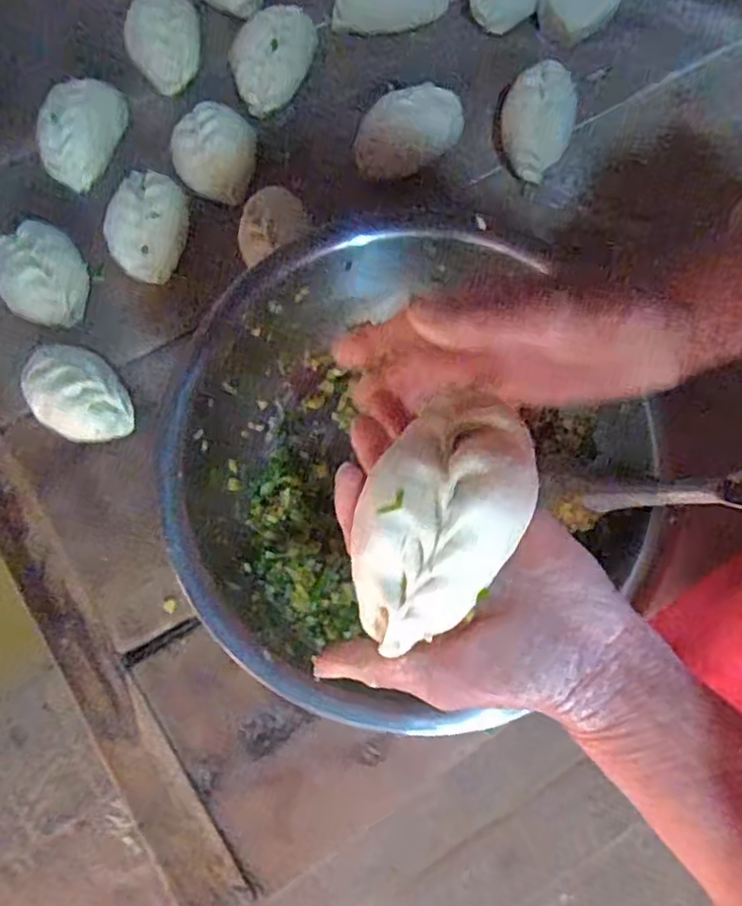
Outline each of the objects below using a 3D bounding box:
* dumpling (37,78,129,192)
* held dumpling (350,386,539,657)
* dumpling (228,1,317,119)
[{"bbox_3d":[-0.260,-0.297,0.603,0.055,0.039,0.109,14,75,7],"label":"dumpling"},{"bbox_3d":[0.027,0.023,0.260,0.059,0.030,0.103,32,77,9],"label":"held dumpling"},{"bbox_3d":[-0.085,-0.378,0.624,0.063,0.036,0.116,30,77,11],"label":"dumpling"}]

